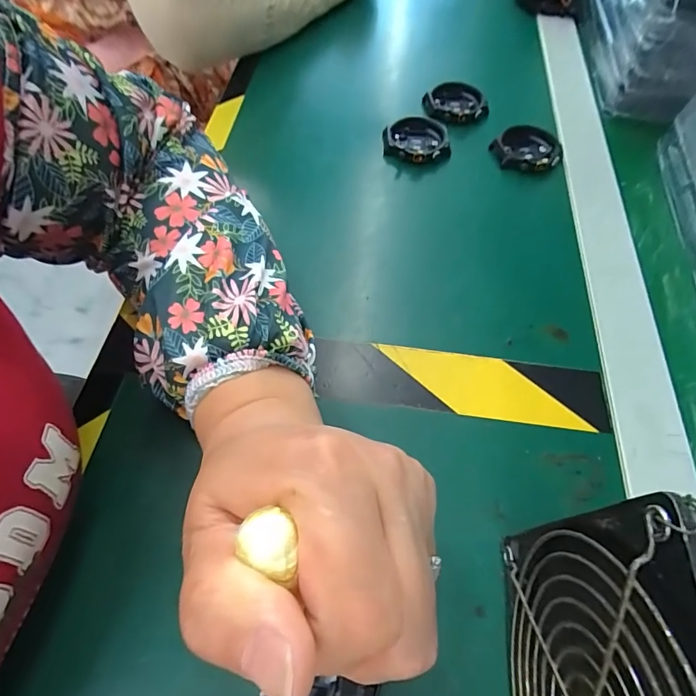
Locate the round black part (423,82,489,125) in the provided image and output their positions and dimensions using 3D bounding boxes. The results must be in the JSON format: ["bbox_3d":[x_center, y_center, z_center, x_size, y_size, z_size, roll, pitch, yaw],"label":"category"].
[{"bbox_3d":[0.103,-0.227,0.399,0.055,0.020,0.055,2,58,-2],"label":"round black part"}]

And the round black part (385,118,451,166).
[{"bbox_3d":[0.058,-0.178,0.364,0.054,0.016,0.054,2,58,-2],"label":"round black part"}]

